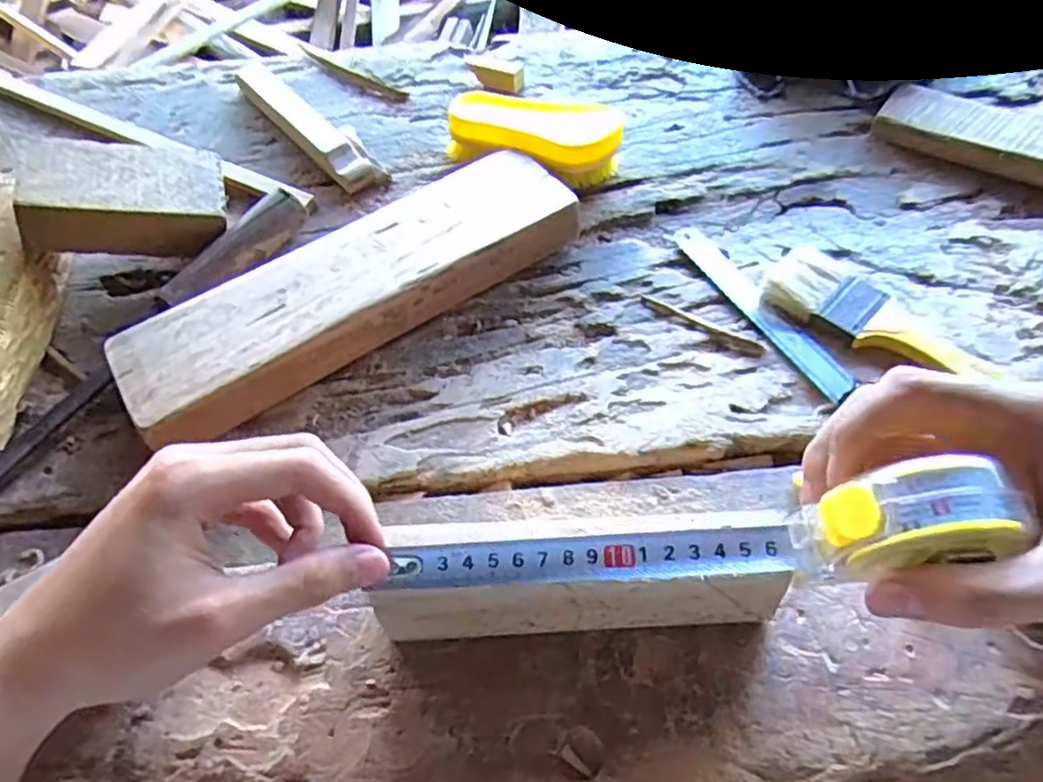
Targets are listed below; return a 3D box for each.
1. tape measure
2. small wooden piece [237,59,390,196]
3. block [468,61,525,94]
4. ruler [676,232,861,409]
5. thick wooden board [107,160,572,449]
[{"bbox_3d":[0.059,0.058,0.253,0.218,0.048,0.025,-7,54,13],"label":"tape measure"},{"bbox_3d":[-0.168,-0.211,0.529,0.038,0.025,0.176,-35,62,-19],"label":"small wooden piece"},{"bbox_3d":[-0.022,-0.259,0.546,0.049,0.019,0.016,27,62,19],"label":"block"},{"bbox_3d":[0.145,-0.054,0.415,0.020,0.004,0.155,-23,55,-14],"label":"ruler"},{"bbox_3d":[-0.100,-0.064,0.418,0.279,0.041,0.079,-33,61,-18],"label":"thick wooden board"}]

